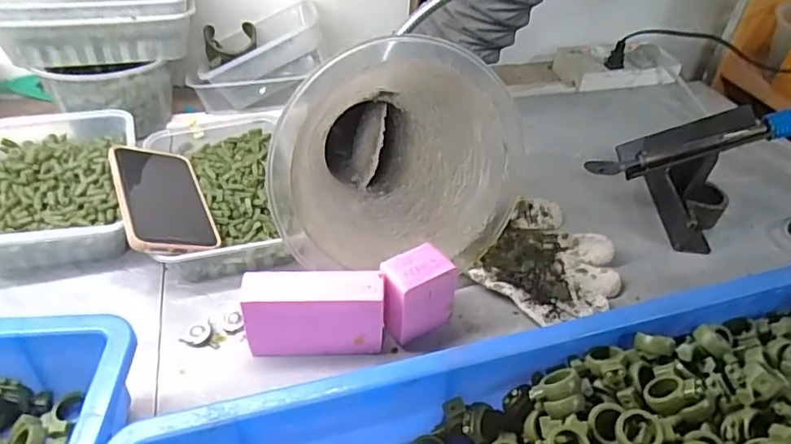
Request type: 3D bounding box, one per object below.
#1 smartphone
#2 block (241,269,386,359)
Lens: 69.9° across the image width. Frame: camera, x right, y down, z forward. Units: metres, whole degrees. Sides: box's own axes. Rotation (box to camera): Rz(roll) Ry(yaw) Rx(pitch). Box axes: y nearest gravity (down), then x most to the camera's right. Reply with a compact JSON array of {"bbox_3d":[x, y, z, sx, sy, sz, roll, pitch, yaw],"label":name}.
[{"bbox_3d":[-0.219,-0.024,0.537,0.079,0.007,0.151,6,35,-38],"label":"smartphone"},{"bbox_3d":[-0.064,0.074,0.460,0.106,0.069,0.038,1,41,-4],"label":"block"}]

